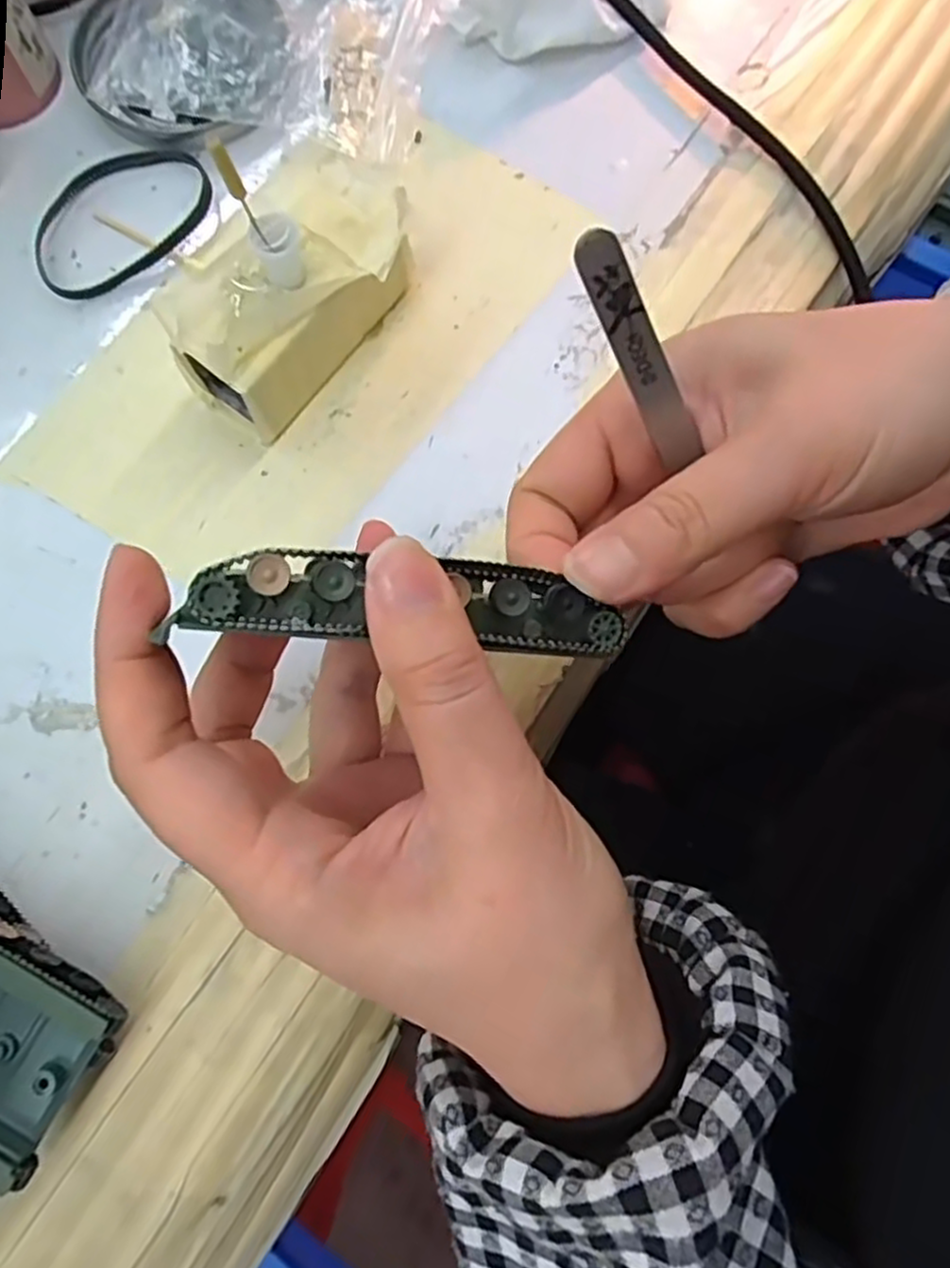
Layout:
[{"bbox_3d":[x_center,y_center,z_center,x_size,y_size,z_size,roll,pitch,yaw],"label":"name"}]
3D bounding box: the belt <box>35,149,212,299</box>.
[{"bbox_3d":[-0.129,-0.152,0.267,0.069,0.004,0.048,-34,80,-8],"label":"belt"}]

